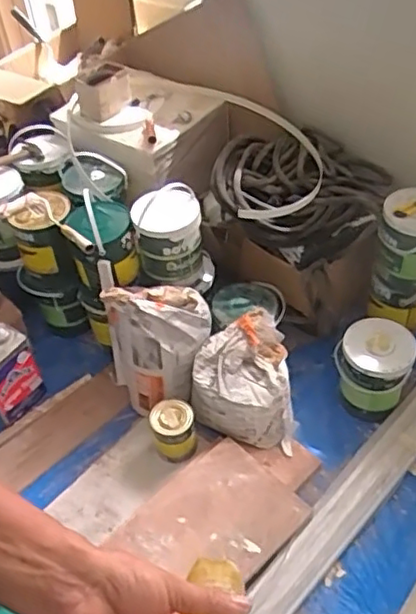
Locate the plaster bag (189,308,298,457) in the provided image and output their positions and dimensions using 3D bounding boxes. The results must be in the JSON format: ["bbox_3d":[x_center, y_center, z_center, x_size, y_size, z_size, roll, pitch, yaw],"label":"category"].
[{"bbox_3d":[0.102,0.177,1.664,0.268,0.184,0.284,7,48,12],"label":"plaster bag"}]

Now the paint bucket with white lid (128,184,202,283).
[{"bbox_3d":[-0.105,-0.189,1.711,0.180,0.173,0.205,-5,46,1],"label":"paint bucket with white lid"}]

